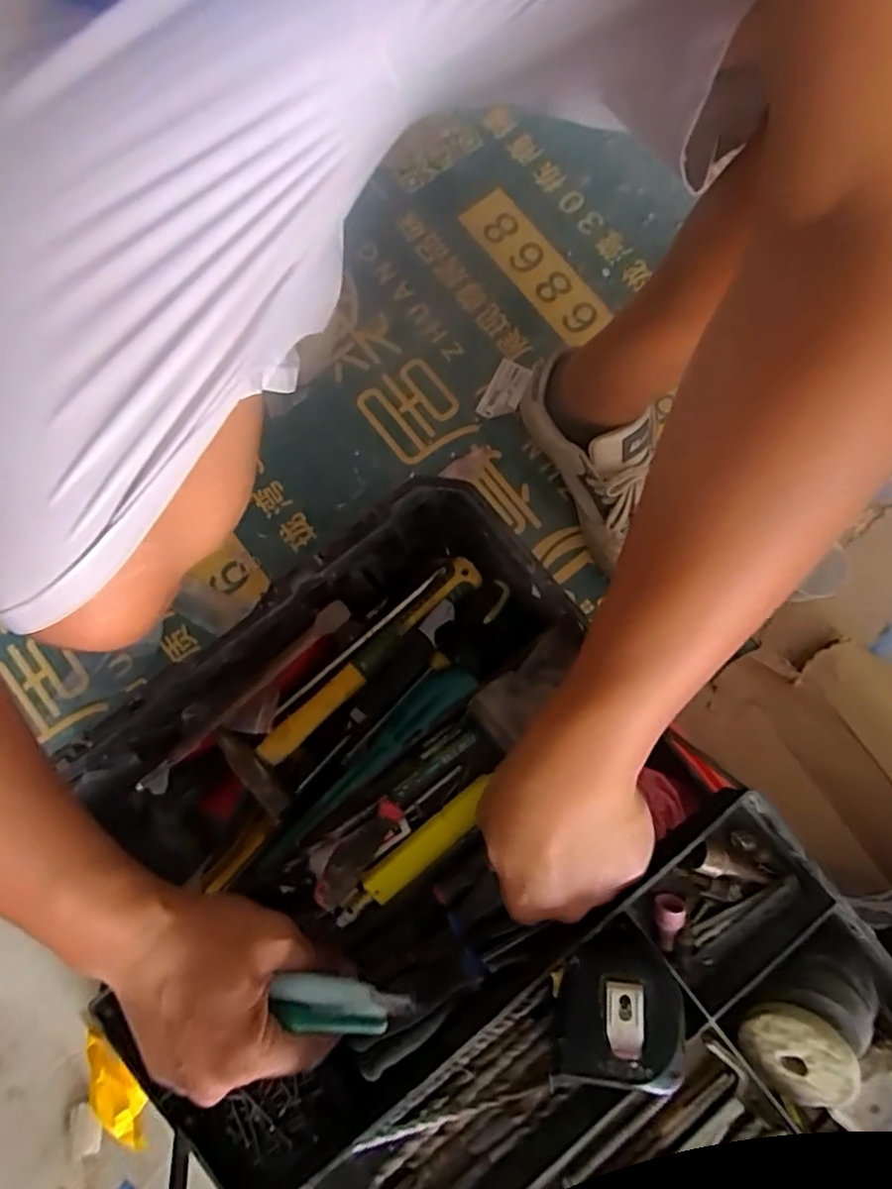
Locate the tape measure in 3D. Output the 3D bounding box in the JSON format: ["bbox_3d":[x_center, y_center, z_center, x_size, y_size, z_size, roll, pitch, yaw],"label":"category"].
[{"bbox_3d":[0.092,0.220,0.326,0.062,0.034,0.072,3,67,13],"label":"tape measure"}]

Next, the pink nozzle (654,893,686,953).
[{"bbox_3d":[0.133,0.197,0.358,0.015,0.015,0.031,5,92,1],"label":"pink nozzle"}]

